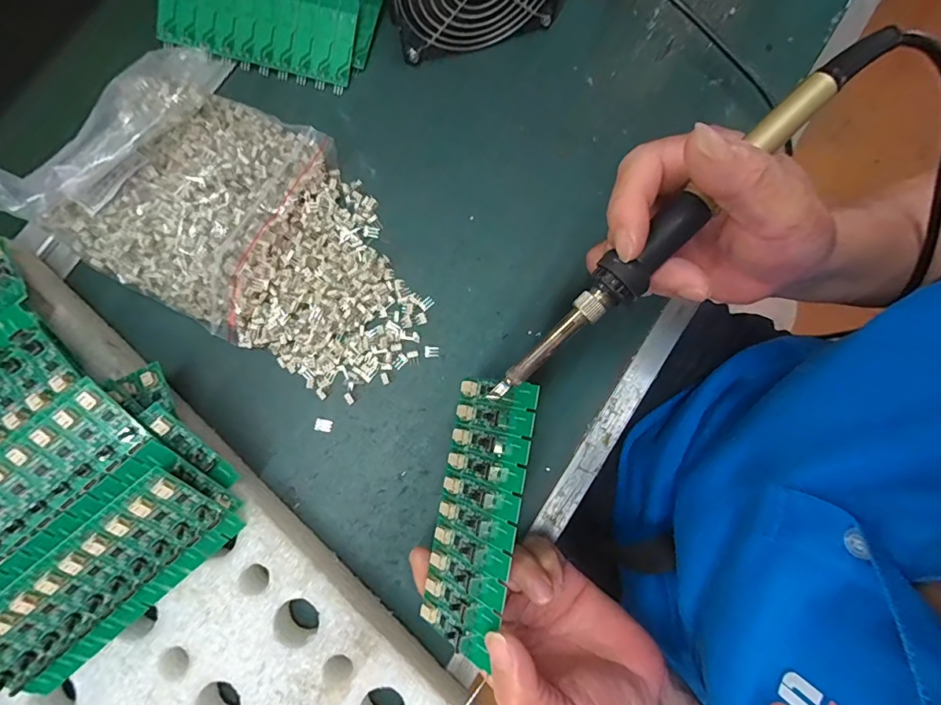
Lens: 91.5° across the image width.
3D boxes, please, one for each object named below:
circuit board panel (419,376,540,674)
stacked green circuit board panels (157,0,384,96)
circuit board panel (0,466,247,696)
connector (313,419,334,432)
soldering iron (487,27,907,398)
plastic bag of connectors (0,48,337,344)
[{"bbox_3d":[0.003,0.083,0.245,0.006,0.057,0.135,16,80,-39],"label":"circuit board panel"},{"bbox_3d":[-0.146,-0.247,0.336,0.146,0.017,0.079,13,101,-5],"label":"stacked green circuit board panels"},{"bbox_3d":[-0.197,0.124,0.245,0.134,0.006,0.061,-41,123,-7],"label":"circuit board panel"},{"bbox_3d":[-0.100,0.049,0.311,0.011,0.004,0.008,12,83,0],"label":"connector"},{"bbox_3d":[0.085,-0.054,0.189,0.207,0.013,0.018,-44,82,6],"label":"soldering iron"},{"bbox_3d":[-0.190,-0.114,0.296,0.152,0.066,0.160,35,82,4],"label":"plastic bag of connectors"}]

